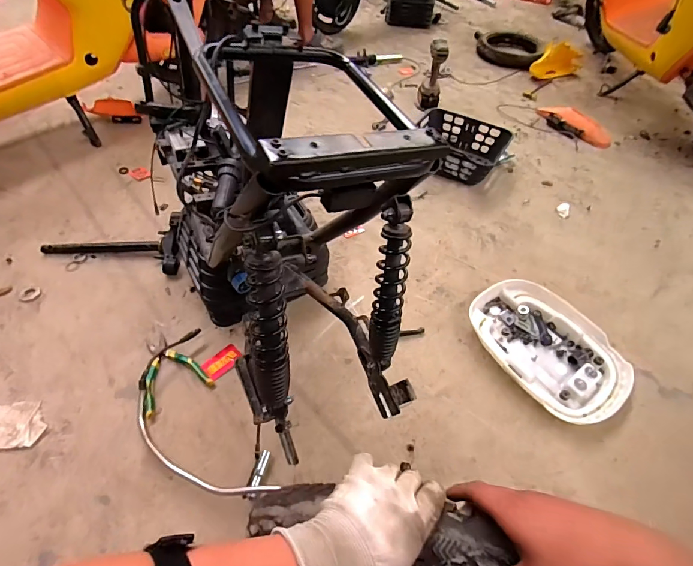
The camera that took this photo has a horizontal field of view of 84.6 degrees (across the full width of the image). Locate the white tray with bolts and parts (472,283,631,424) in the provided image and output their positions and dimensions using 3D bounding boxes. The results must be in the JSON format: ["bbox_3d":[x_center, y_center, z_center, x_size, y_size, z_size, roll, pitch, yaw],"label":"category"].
[{"bbox_3d":[0.503,0.157,0.956,0.295,0.053,0.390,-25,57,-23],"label":"white tray with bolts and parts"}]

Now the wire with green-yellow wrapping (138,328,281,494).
[{"bbox_3d":[-0.314,0.280,0.770,0.180,0.053,0.408,-26,57,-24],"label":"wire with green-yellow wrapping"}]

